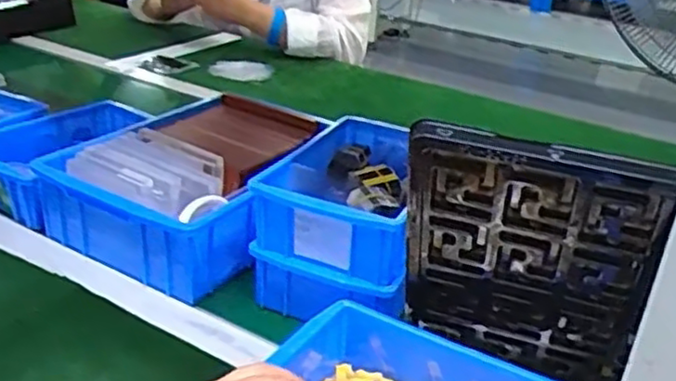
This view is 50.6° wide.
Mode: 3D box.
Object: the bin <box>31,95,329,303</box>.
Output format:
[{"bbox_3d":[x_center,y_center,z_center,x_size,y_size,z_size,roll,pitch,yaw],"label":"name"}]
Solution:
[{"bbox_3d":[-0.132,-0.003,0.736,0.234,0.090,0.280,18,27,28],"label":"bin"}]

